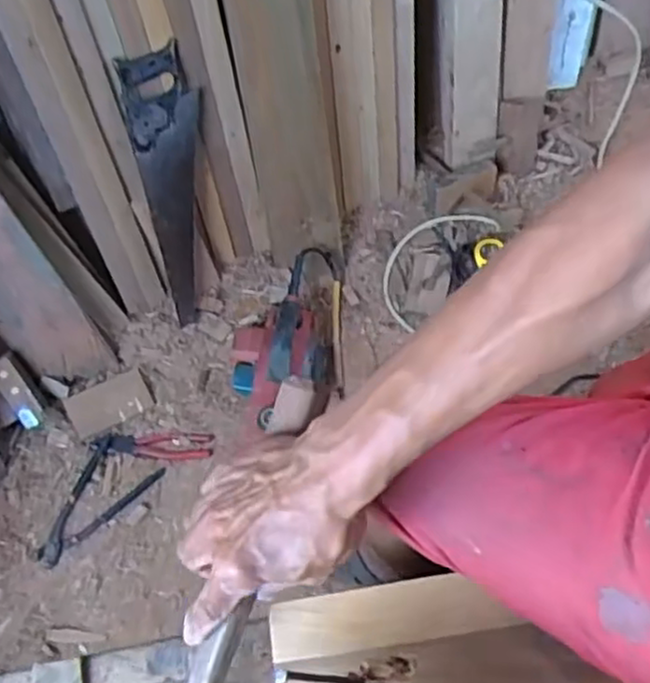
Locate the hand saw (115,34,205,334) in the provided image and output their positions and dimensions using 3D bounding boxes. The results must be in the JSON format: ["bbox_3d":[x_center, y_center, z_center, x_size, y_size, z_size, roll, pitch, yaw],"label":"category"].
[{"bbox_3d":[-0.241,-0.239,1.214,0.107,0.480,0.021,-15,43,-13],"label":"hand saw"}]

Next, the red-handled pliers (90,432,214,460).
[{"bbox_3d":[-0.285,0.173,1.213,0.192,0.026,0.046,-2,66,0],"label":"red-handled pliers"}]

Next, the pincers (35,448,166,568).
[{"bbox_3d":[-0.375,0.248,1.159,0.104,0.020,0.218,41,73,17],"label":"pincers"}]

